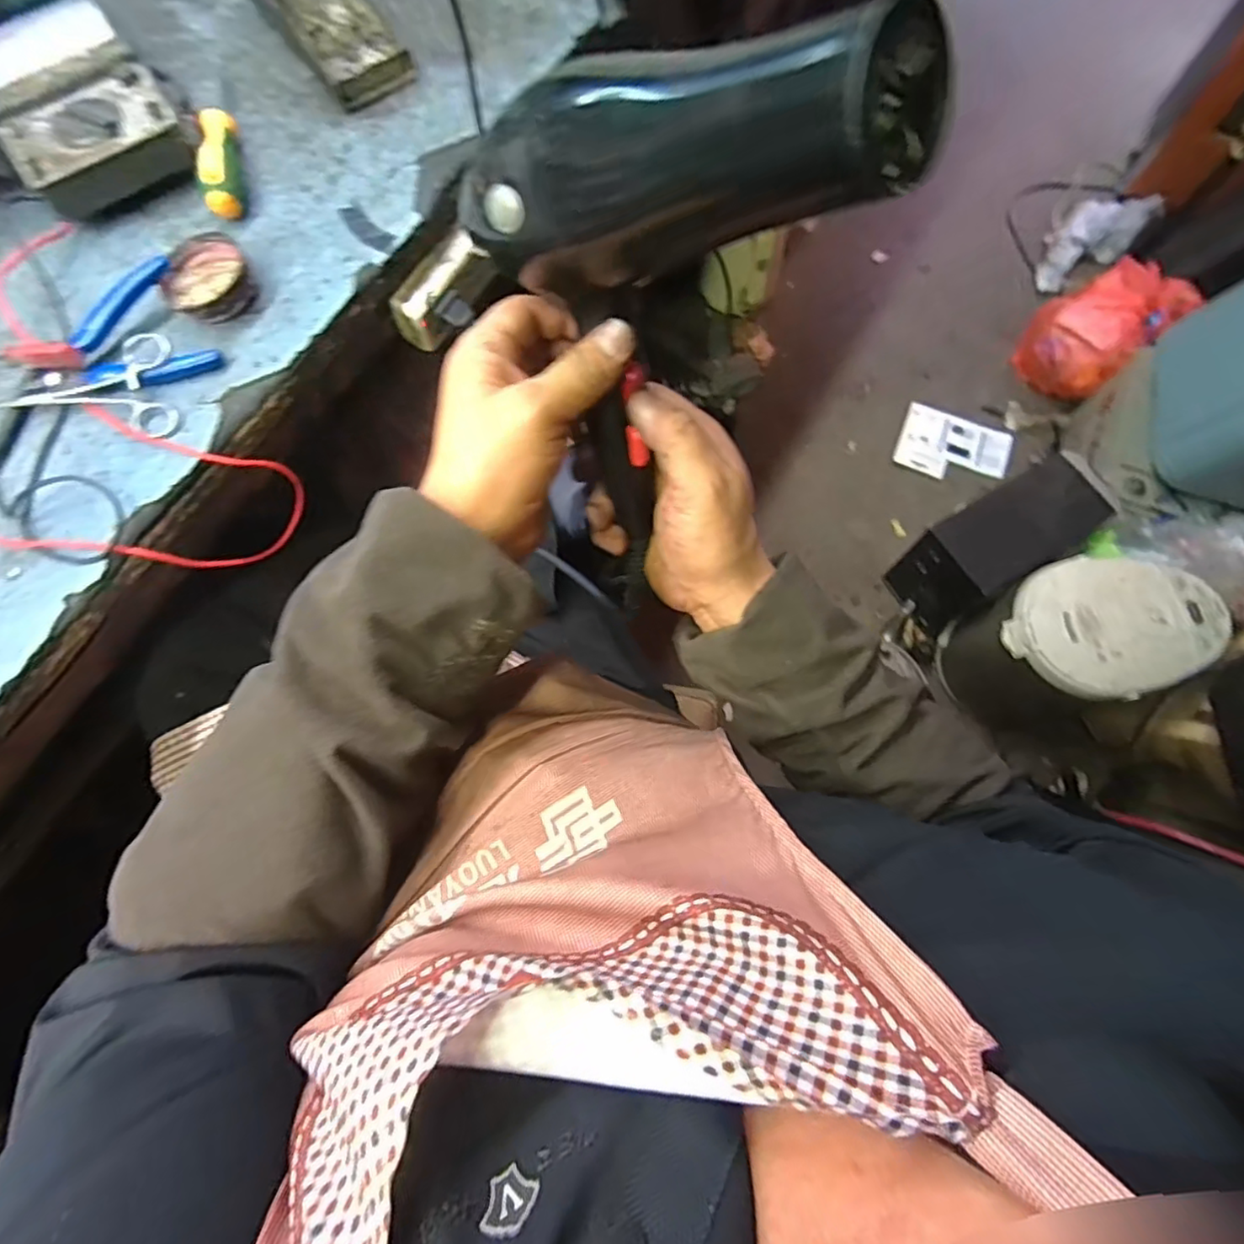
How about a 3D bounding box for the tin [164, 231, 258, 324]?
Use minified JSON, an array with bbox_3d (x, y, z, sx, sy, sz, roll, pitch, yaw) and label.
[{"bbox_3d":[-0.293,-0.242,0.436,0.059,0.020,0.067,-35,77,-9],"label":"tin"}]

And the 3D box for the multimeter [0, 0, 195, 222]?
[{"bbox_3d":[-0.405,-0.386,0.463,0.112,0.050,0.176,-32,76,-8],"label":"multimeter"}]

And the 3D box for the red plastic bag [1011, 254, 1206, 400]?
[{"bbox_3d":[0.946,-0.586,1.231,0.176,0.198,0.210,-36,77,-9],"label":"red plastic bag"}]

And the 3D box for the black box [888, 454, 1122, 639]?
[{"bbox_3d":[0.656,-0.133,1.084,0.288,0.205,0.150,-29,76,-7],"label":"black box"}]

